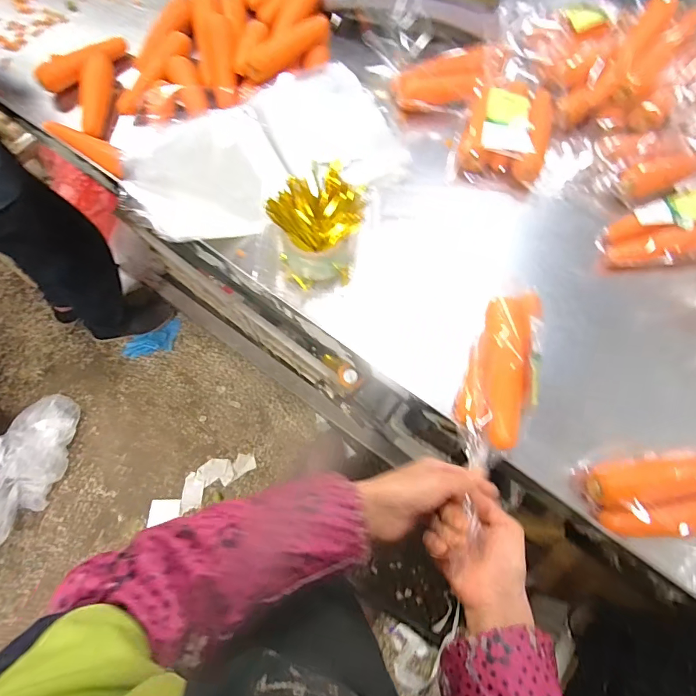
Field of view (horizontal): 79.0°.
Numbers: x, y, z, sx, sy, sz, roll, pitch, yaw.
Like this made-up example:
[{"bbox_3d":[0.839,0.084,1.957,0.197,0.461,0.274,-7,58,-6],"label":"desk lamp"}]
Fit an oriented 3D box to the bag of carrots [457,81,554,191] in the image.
[{"bbox_3d":[0.246,-0.340,0.648,0.126,0.052,0.175,17,72,6],"label":"bag of carrots"}]

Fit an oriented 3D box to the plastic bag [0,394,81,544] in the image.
[{"bbox_3d":[-1.010,0.352,1.314,0.209,0.173,0.428,17,72,6],"label":"plastic bag"}]

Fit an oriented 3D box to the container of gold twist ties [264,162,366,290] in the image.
[{"bbox_3d":[-0.035,-0.155,0.568,0.124,0.117,0.101,-18,71,-6],"label":"container of gold twist ties"}]

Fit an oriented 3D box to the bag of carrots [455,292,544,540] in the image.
[{"bbox_3d":[0.174,0.036,0.477,0.078,0.059,0.200,16,86,6],"label":"bag of carrots"}]

